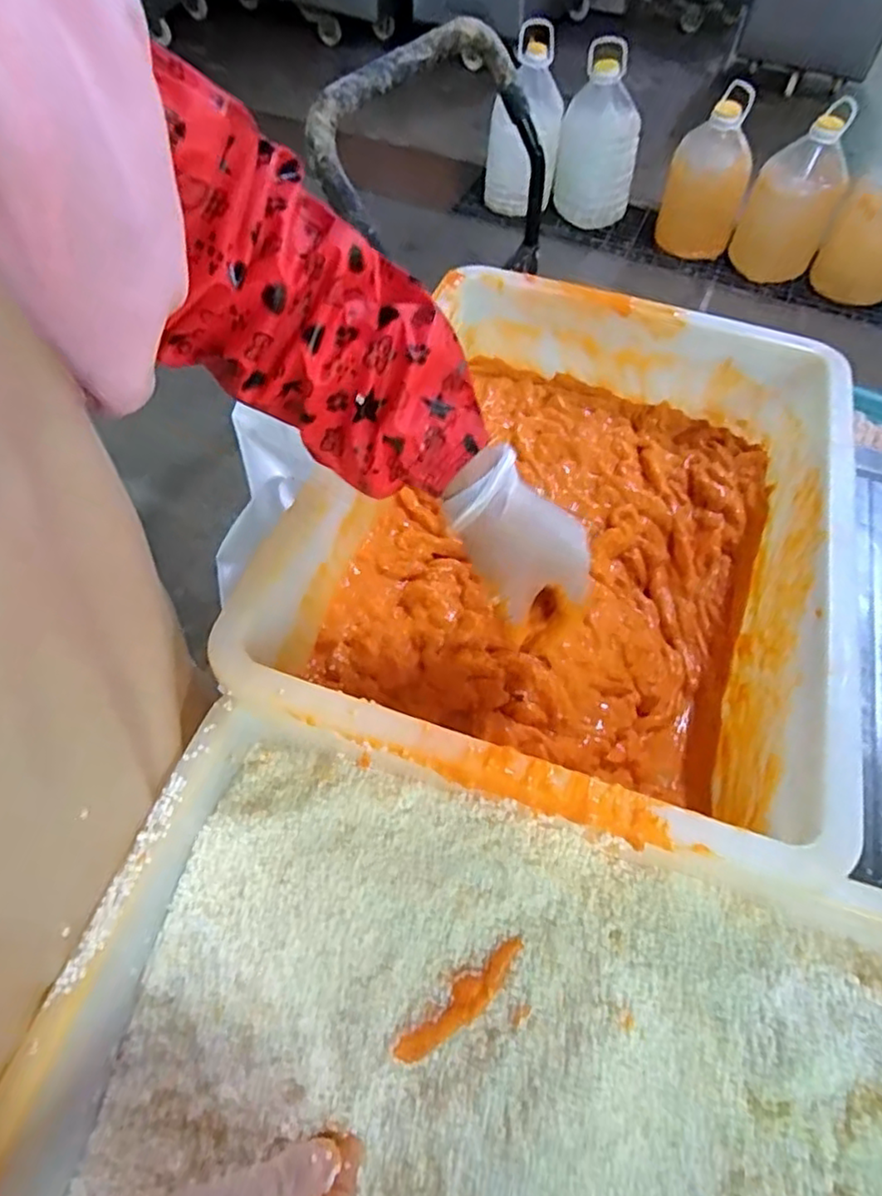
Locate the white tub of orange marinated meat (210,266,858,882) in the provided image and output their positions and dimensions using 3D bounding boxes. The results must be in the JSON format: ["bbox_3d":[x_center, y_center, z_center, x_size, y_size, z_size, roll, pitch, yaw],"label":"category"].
[{"bbox_3d":[0.107,-0.058,0.536,0.372,0.139,0.491,17,58,8],"label":"white tub of orange marinated meat"}]

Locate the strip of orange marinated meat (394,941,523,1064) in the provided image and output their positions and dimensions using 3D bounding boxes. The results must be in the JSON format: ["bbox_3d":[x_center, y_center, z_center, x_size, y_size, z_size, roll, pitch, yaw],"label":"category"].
[{"bbox_3d":[0.012,0.232,0.372,0.090,0.009,0.020,-43,67,-2],"label":"strip of orange marinated meat"}]

